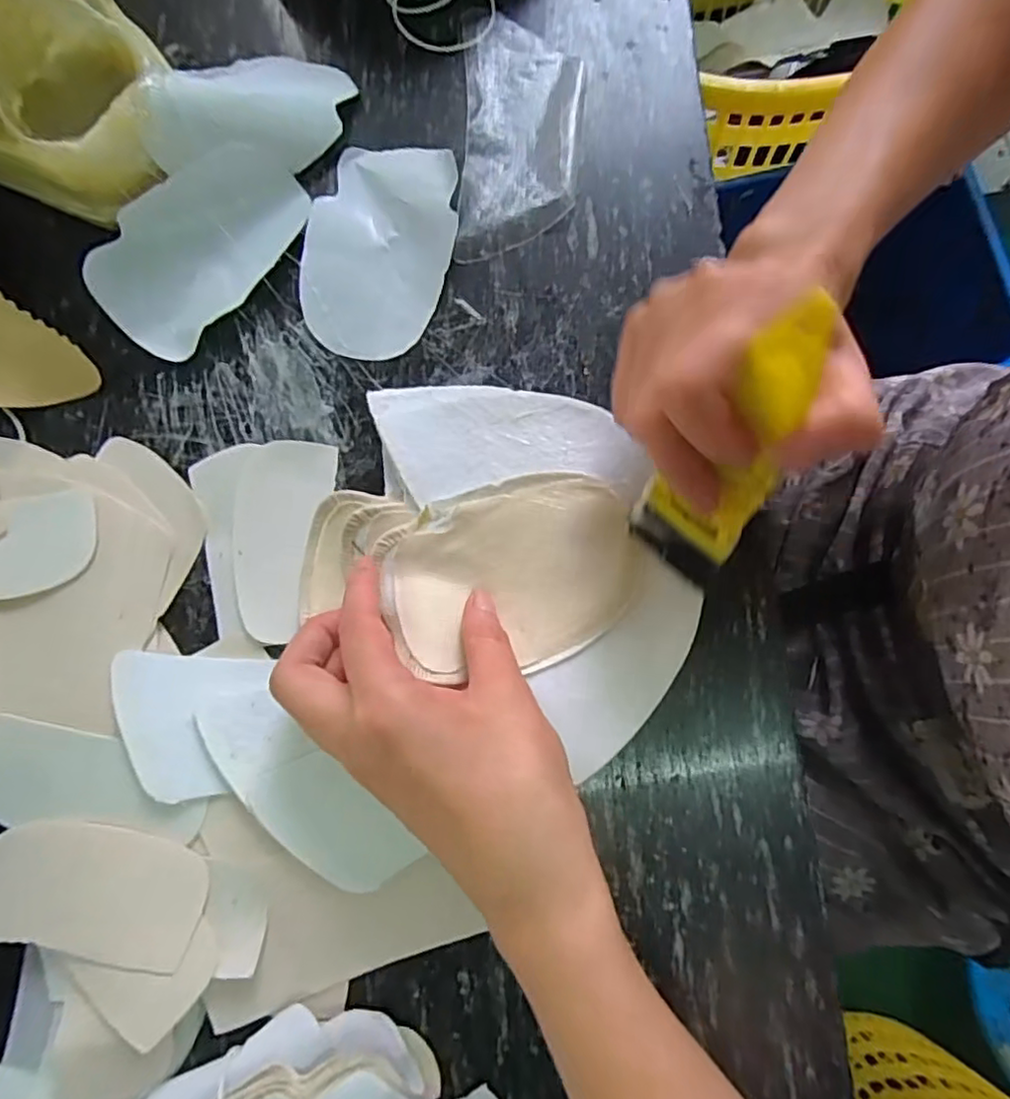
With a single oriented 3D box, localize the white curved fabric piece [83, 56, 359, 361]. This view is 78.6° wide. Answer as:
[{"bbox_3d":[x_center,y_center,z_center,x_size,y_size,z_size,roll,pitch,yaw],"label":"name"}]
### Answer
[{"bbox_3d":[-0.136,-0.178,0.295,0.072,0.039,0.173,25,81,5],"label":"white curved fabric piece"}]

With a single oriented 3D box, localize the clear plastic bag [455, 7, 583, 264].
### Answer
[{"bbox_3d":[0.007,-0.216,0.317,0.059,0.005,0.139,0,81,4],"label":"clear plastic bag"}]

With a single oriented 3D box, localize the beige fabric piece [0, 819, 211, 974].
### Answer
[{"bbox_3d":[-0.165,0.137,0.247,0.086,0.005,0.047,10,82,6],"label":"beige fabric piece"}]

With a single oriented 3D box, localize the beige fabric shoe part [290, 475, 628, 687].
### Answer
[{"bbox_3d":[-0.017,0.011,0.266,0.143,0.022,0.079,-3,79,-1],"label":"beige fabric shoe part"}]

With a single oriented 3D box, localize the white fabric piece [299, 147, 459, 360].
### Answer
[{"bbox_3d":[-0.063,-0.149,0.303,0.071,0.012,0.108,5,81,5],"label":"white fabric piece"}]

